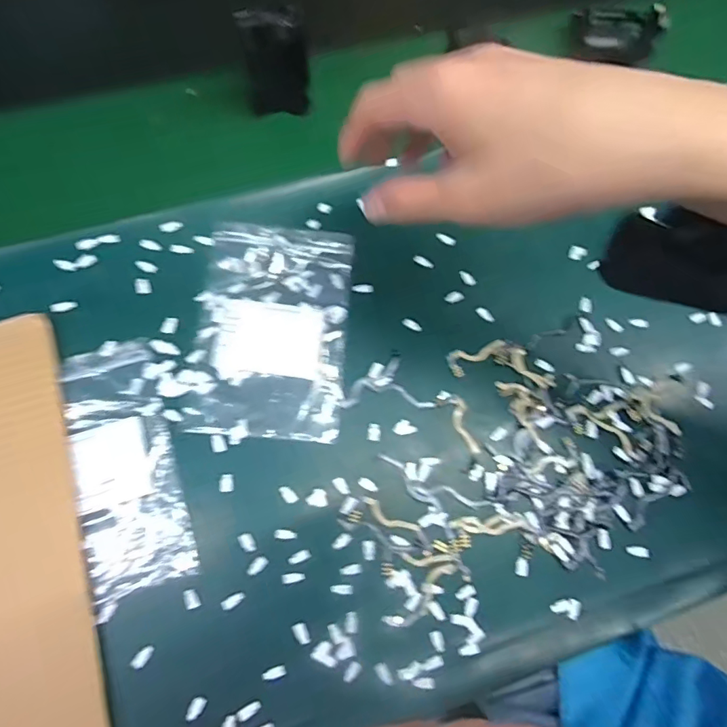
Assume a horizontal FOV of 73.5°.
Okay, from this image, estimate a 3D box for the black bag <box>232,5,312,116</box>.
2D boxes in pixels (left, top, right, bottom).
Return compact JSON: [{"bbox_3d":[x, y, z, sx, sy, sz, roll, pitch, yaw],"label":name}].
[{"bbox_3d":[-0.067,-0.232,0.379,0.047,0.068,0.039,-8,71,-7],"label":"black bag"}]

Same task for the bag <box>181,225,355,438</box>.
[{"bbox_3d":[-0.061,-0.025,0.336,0.097,0.008,0.149,4,70,-2],"label":"bag"}]

